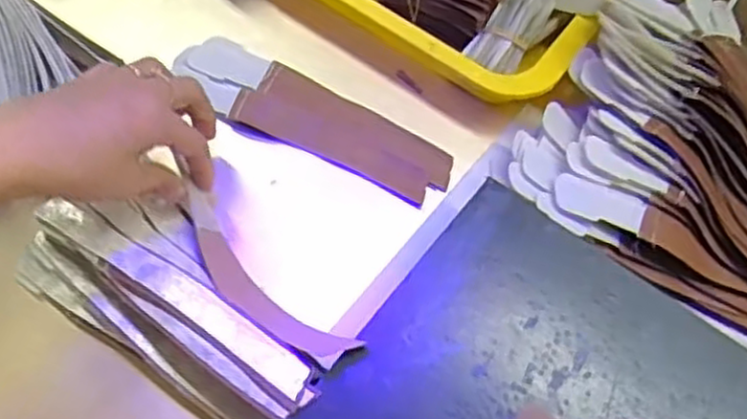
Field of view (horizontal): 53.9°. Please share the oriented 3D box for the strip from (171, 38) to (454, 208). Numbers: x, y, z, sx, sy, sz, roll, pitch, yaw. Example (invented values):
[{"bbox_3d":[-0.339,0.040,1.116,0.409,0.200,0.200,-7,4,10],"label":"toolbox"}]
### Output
[{"bbox_3d":[-0.044,-0.063,0.495,0.200,0.011,0.053,27,68,13],"label":"strip"}]

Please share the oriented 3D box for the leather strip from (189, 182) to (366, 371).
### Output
[{"bbox_3d":[-0.069,0.042,0.421,0.034,0.030,0.146,-40,56,-16],"label":"leather strip"}]

